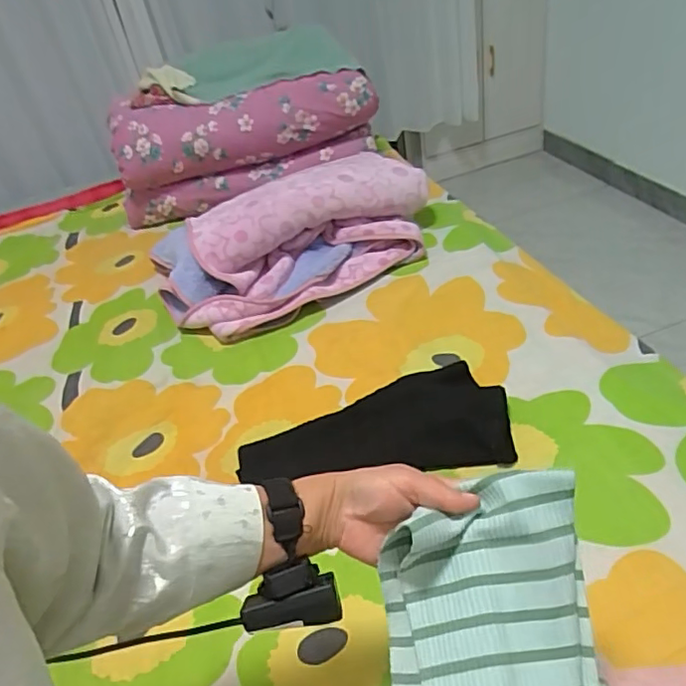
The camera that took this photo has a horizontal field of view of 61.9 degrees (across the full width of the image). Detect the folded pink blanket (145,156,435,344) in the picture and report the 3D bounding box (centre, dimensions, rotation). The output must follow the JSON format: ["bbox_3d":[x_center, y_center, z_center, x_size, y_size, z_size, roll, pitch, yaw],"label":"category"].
[{"bbox_3d":[-0.100,-0.218,1.119,0.537,0.155,0.343,-22,40,-11],"label":"folded pink blanket"}]

